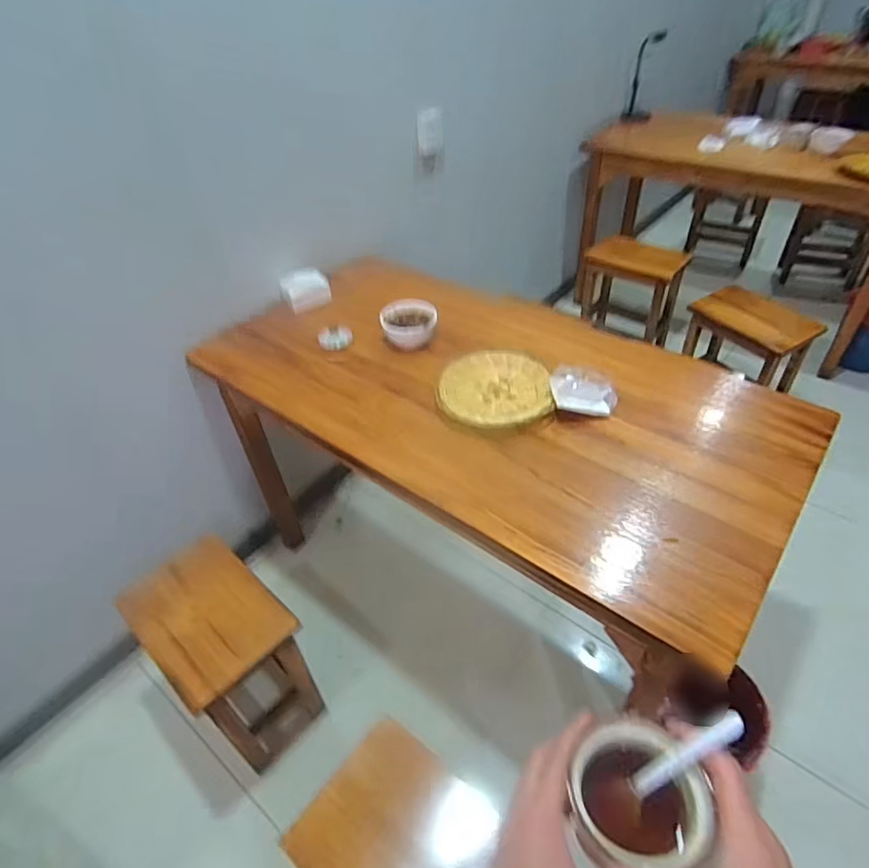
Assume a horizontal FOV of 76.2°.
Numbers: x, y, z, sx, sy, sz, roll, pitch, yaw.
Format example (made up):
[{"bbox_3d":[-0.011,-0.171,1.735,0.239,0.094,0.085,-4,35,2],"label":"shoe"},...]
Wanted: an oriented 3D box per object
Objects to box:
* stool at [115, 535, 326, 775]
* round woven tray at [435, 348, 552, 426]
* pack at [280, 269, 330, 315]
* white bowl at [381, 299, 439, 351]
[{"bbox_3d":[-0.442,0.499,1.239,0.298,0.428,0.234,31,54,33],"label":"stool"},{"bbox_3d":[0.119,-0.092,1.078,0.210,0.015,0.215,-3,43,3],"label":"round woven tray"},{"bbox_3d":[-0.317,-0.357,1.371,0.117,0.068,0.111,-16,44,-11],"label":"pack"},{"bbox_3d":[-0.054,-0.241,1.223,0.117,0.073,0.117,-3,43,3],"label":"white bowl"}]

